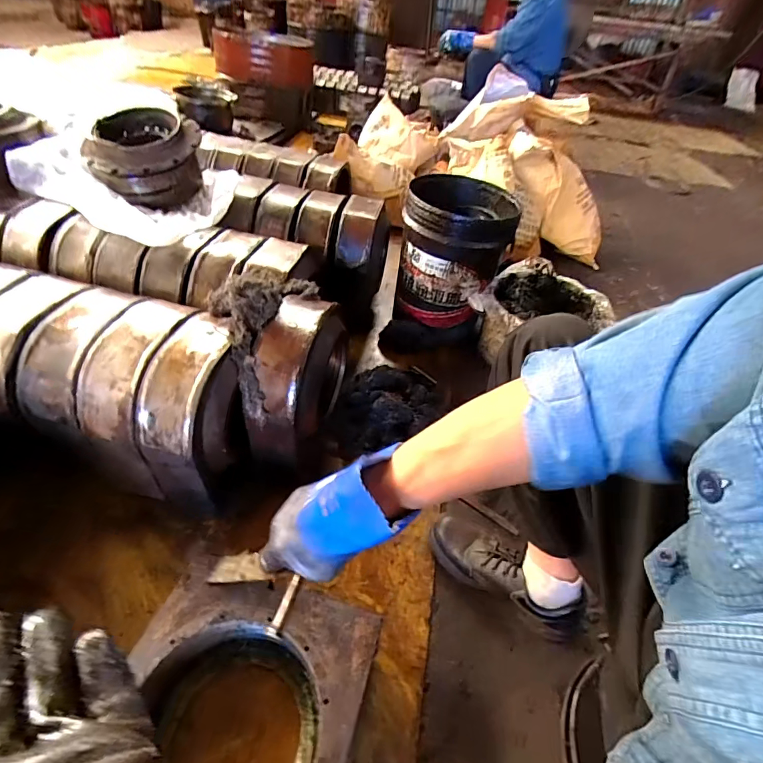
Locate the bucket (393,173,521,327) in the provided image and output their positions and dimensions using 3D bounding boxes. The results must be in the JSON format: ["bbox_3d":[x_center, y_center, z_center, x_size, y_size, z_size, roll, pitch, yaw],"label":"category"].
[{"bbox_3d":[0.201,-0.366,1.166,0.277,0.305,0.298,3,45,-3],"label":"bucket"}]

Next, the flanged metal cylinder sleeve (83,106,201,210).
[{"bbox_3d":[-0.559,-0.538,0.999,0.237,0.155,0.209,-5,45,-13],"label":"flanged metal cylinder sleeve"}]

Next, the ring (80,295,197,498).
[{"bbox_3d":[-0.403,0.016,0.747,0.103,0.266,0.252,12,44,4],"label":"ring"}]

